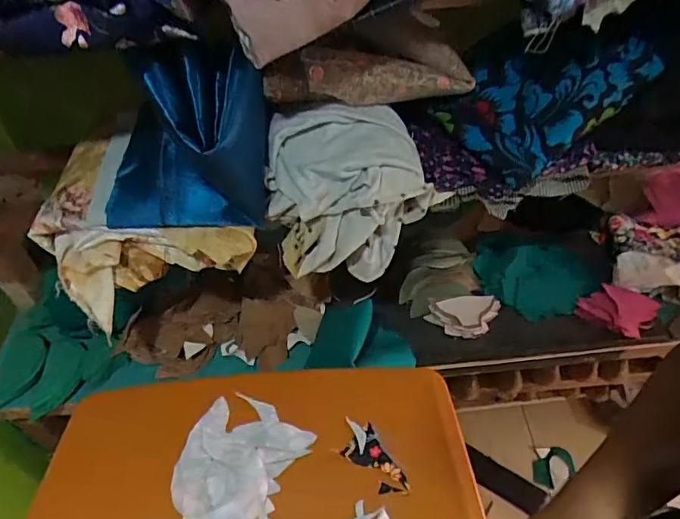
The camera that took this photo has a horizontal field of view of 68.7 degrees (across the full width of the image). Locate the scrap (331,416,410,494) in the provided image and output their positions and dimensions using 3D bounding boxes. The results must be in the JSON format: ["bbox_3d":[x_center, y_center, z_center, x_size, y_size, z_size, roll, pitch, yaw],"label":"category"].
[{"bbox_3d":[0.037,0.219,0.552,0.048,0.007,0.098,-35,51,-28],"label":"scrap"}]

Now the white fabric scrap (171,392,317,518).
[{"bbox_3d":[-0.125,0.232,0.552,0.126,0.007,0.169,21,49,24],"label":"white fabric scrap"}]

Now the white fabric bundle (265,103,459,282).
[{"bbox_3d":[0.019,-0.086,0.613,0.207,0.163,0.127,-5,44,0],"label":"white fabric bundle"}]

